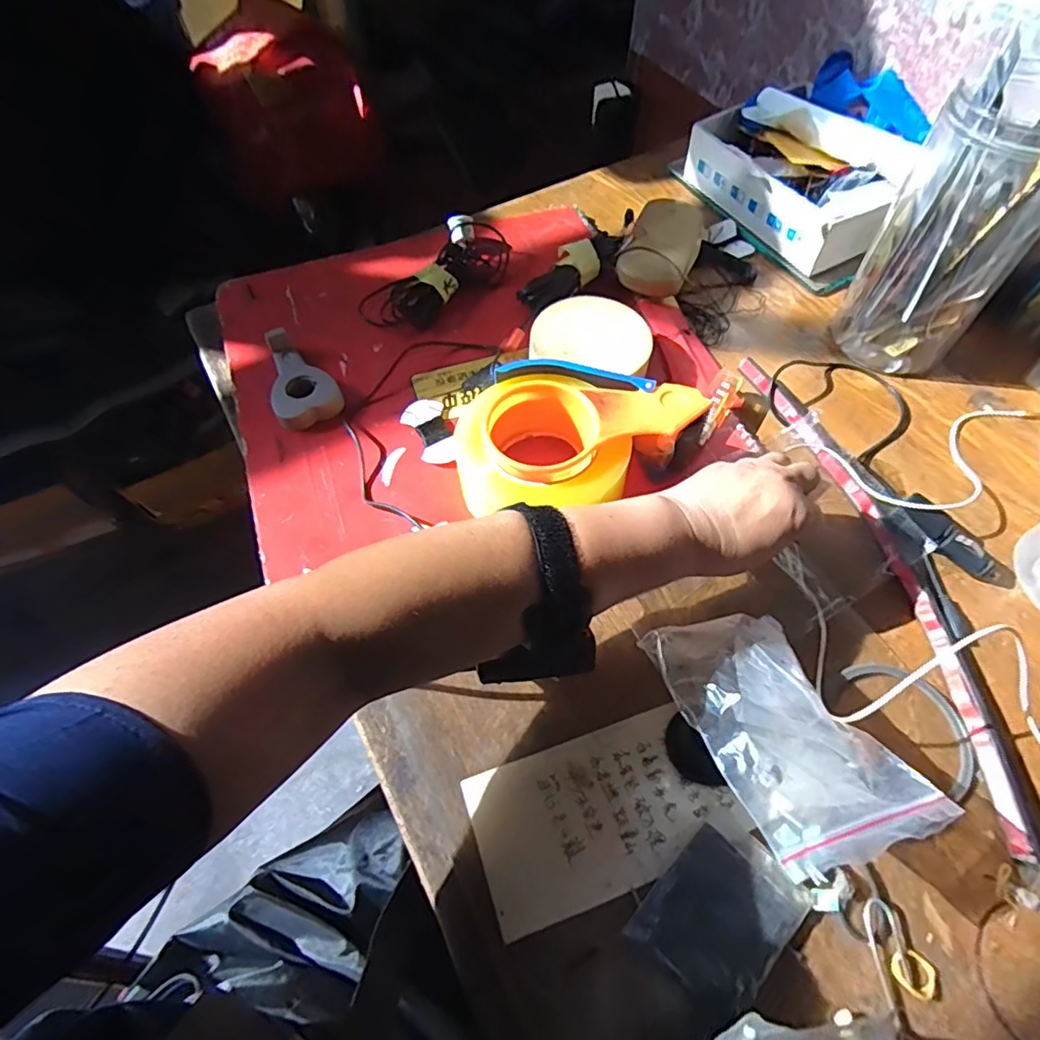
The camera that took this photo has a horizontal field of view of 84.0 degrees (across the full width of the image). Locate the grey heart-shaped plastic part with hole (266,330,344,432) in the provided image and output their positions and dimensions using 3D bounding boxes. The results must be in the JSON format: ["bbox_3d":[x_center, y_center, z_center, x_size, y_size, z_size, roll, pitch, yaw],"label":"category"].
[{"bbox_3d":[-0.186,-0.114,0.472,0.051,0.026,0.088,-33,64,-19],"label":"grey heart-shaped plastic part with hole"}]

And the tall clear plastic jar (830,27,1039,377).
[{"bbox_3d":[0.337,-0.222,0.446,0.095,0.200,0.101,0,58,-1],"label":"tall clear plastic jar"}]

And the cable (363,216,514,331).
[{"bbox_3d":[-0.072,-0.225,0.539,0.066,0.032,0.160,31,63,17],"label":"cable"}]

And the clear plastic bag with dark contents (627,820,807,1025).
[{"bbox_3d":[0.102,0.206,0.298,0.061,0.013,0.069,41,66,21],"label":"clear plastic bag with dark contents"}]

